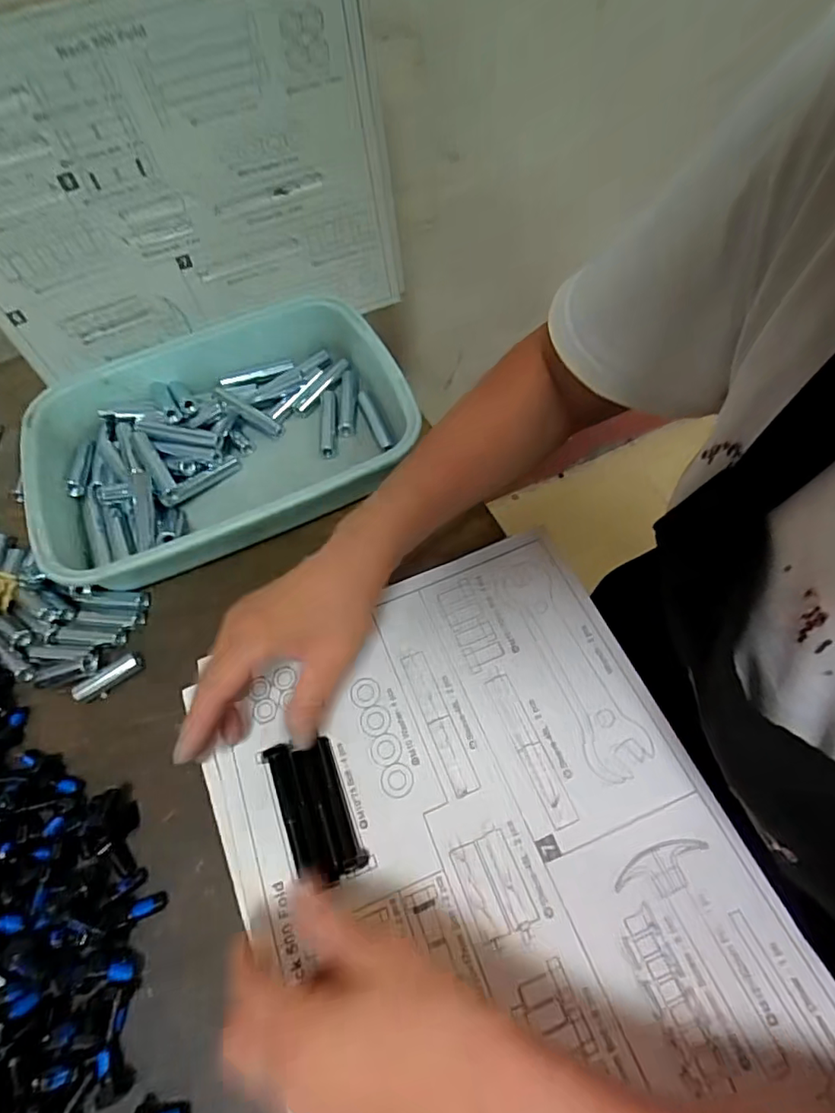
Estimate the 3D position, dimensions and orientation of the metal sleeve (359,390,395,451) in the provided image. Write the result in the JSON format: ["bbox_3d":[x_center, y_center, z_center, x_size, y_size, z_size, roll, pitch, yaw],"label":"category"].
[{"bbox_3d":[-0.038,-0.124,0.518,0.010,0.011,0.073,-22,61,-9],"label":"metal sleeve"}]

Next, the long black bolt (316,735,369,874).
[{"bbox_3d":[-0.050,0.151,0.352,0.014,0.017,0.080,-19,55,-6],"label":"long black bolt"}]

